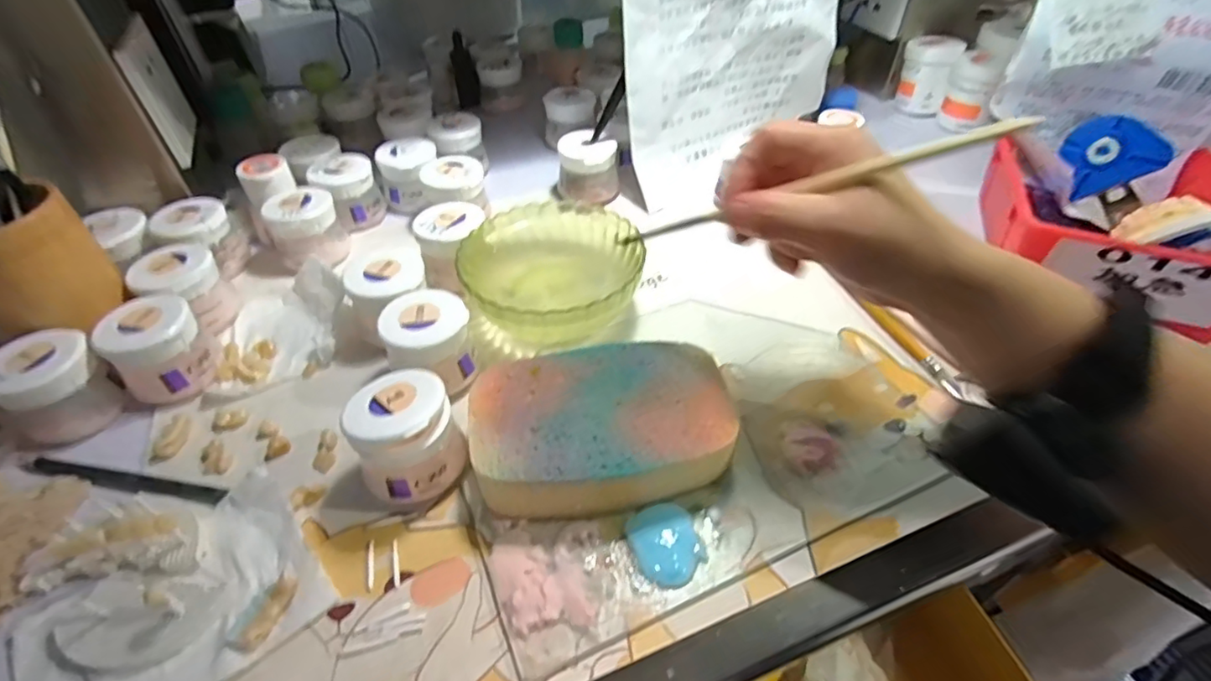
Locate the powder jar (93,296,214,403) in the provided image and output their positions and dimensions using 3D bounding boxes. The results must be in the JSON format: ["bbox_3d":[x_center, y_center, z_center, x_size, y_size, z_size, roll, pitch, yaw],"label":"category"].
[{"bbox_3d":[-0.271,0.007,0.353,0.049,0.047,0.049,-1,45,1],"label":"powder jar"}]

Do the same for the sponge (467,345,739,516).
[{"bbox_3d":[-0.001,0.050,0.309,0.136,0.036,0.099,-5,45,-3],"label":"sponge"}]

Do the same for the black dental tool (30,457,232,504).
[{"bbox_3d":[-0.262,0.076,0.313,0.120,0.009,0.010,8,45,9],"label":"black dental tool"}]

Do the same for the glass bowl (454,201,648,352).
[{"bbox_3d":[-0.033,-0.043,0.398,0.113,0.047,0.124,-1,45,1],"label":"glass bowl"}]

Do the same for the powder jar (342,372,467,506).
[{"bbox_3d":[-0.102,0.051,0.299,0.049,0.057,0.049,-1,45,1],"label":"powder jar"}]

